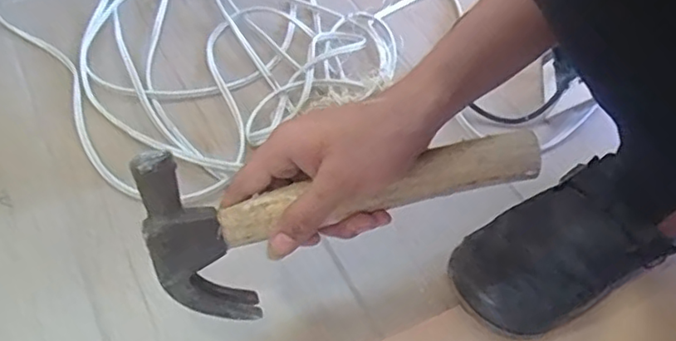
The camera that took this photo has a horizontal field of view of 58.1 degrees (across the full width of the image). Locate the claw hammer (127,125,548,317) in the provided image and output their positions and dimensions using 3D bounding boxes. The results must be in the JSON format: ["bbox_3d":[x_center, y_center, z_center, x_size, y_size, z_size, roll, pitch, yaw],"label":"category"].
[{"bbox_3d":[0.010,0.013,0.427,0.276,0.121,0.032,-17,18,-10],"label":"claw hammer"}]

